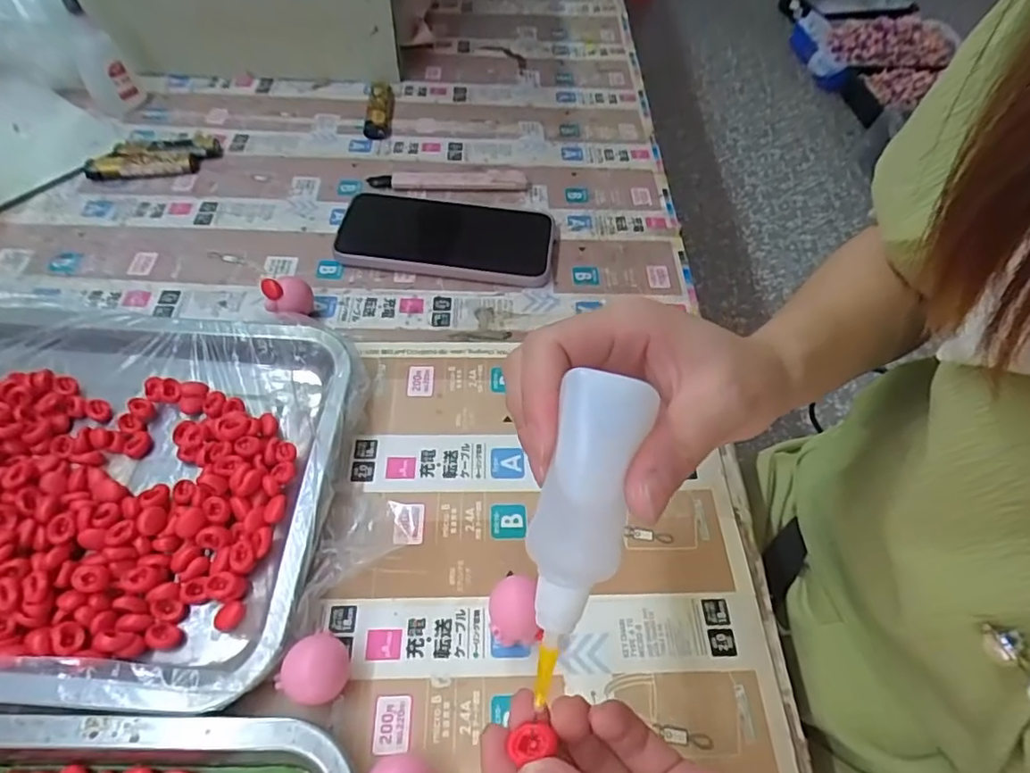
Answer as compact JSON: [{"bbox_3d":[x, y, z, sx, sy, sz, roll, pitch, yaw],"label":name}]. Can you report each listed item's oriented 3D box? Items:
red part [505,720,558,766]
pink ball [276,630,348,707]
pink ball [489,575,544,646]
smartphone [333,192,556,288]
[{"bbox_3d":[0.006,0.113,0.182,0.014,0.004,0.010,-14,57,-12],"label":"red part"},{"bbox_3d":[-0.091,0.131,0.263,0.030,0.021,0.029,2,55,-2],"label":"pink ball"},{"bbox_3d":[-0.001,0.112,0.281,0.023,0.020,0.030,-2,56,-5],"label":"pink ball"},{"bbox_3d":[-0.051,-0.117,0.432,0.161,0.016,0.087,5,55,0],"label":"smartphone"}]

